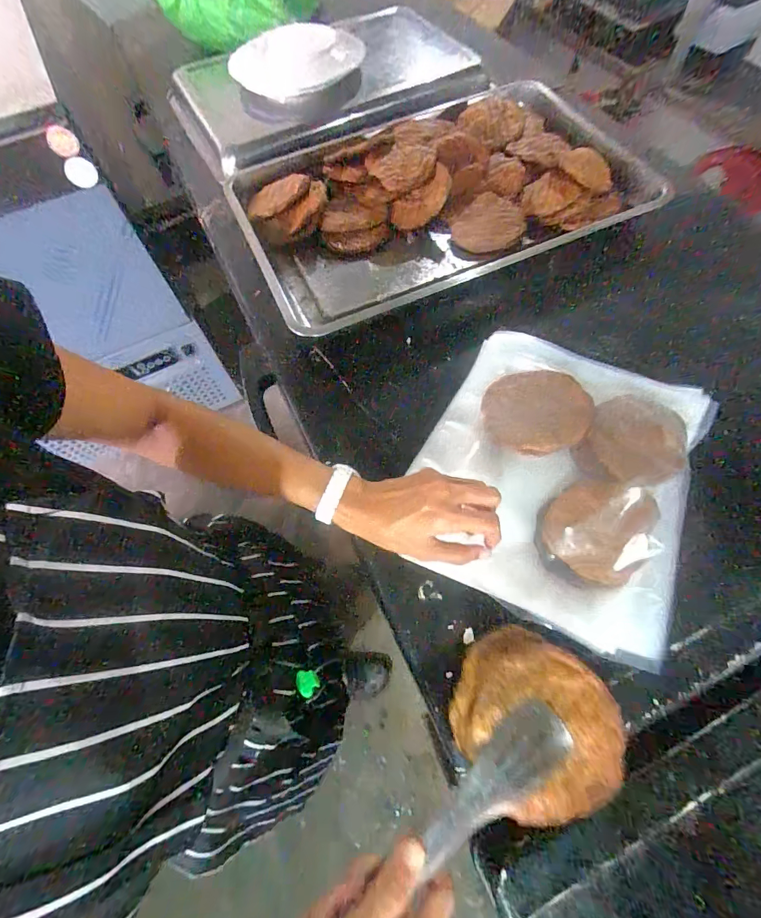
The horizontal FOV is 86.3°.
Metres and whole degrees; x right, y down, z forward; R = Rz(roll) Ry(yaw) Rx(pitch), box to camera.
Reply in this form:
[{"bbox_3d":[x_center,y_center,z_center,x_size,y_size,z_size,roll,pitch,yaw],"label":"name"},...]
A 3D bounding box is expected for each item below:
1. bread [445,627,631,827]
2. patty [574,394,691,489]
[{"bbox_3d":[0.110,0.186,0.286,0.100,0.025,0.115,-40,70,-15],"label":"bread"},{"bbox_3d":[0.267,-0.016,0.431,0.095,0.020,0.108,32,70,15],"label":"patty"}]

